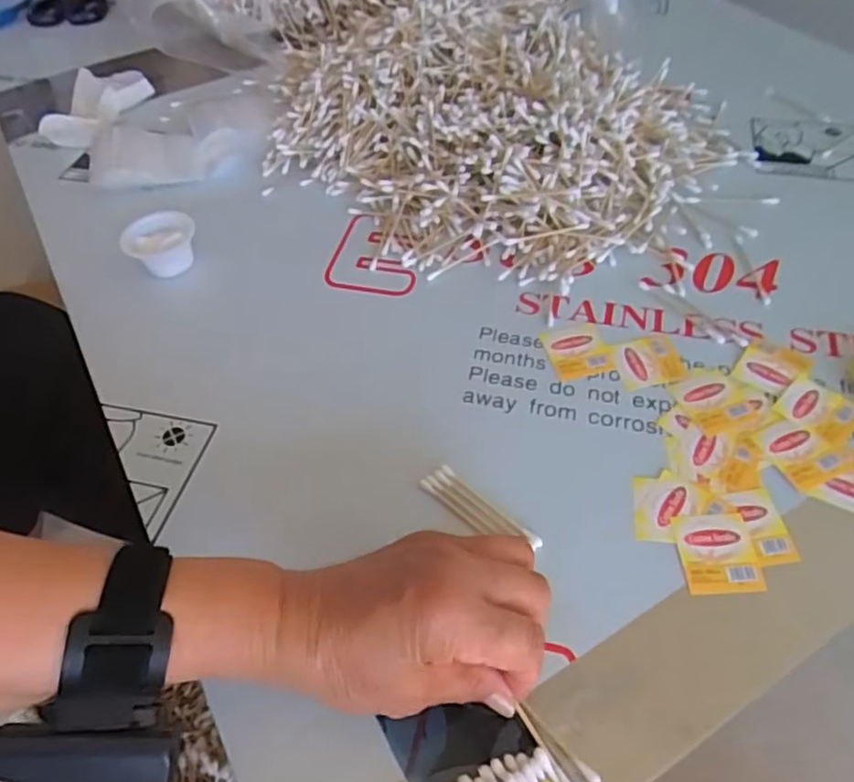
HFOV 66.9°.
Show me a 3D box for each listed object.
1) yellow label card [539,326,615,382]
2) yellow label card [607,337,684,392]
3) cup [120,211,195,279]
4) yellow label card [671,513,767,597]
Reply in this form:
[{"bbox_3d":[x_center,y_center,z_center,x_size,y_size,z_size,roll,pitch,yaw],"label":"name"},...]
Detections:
[{"bbox_3d":[0.102,-0.028,0.435,0.040,0.004,0.043,-13,53,-7],"label":"yellow label card"},{"bbox_3d":[0.145,-0.019,0.425,0.043,0.004,0.039,-9,52,-4],"label":"yellow label card"},{"bbox_3d":[-0.205,-0.113,0.503,0.052,0.031,0.049,-2,52,2],"label":"cup"},{"bbox_3d":[0.154,0.085,0.342,0.039,0.004,0.043,-4,52,1],"label":"yellow label card"}]

